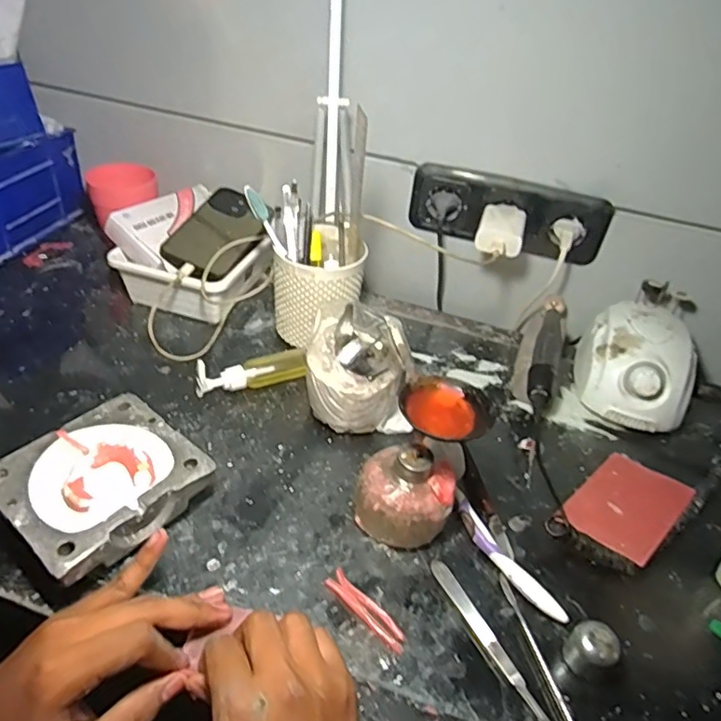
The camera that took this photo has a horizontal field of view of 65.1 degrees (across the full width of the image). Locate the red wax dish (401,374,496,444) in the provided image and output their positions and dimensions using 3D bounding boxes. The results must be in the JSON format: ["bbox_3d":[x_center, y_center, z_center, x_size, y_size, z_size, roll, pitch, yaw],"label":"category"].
[{"bbox_3d":[0.066,0.038,0.431,0.066,0.010,0.068,5,39,-4],"label":"red wax dish"}]

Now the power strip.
[{"bbox_3d":[0.170,-0.169,0.656,0.224,0.073,0.026,16,40,9],"label":"power strip"}]

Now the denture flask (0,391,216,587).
[{"bbox_3d":[-0.199,0.098,0.440,0.116,0.045,0.130,31,45,26],"label":"denture flask"}]

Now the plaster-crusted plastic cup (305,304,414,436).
[{"bbox_3d":[-0.004,0.013,0.535,0.097,0.098,0.082,10,39,2],"label":"plaster-crusted plastic cup"}]

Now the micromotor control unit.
[{"bbox_3d":[0.310,-0.009,0.627,0.120,0.091,0.173,26,43,21],"label":"micromotor control unit"}]

